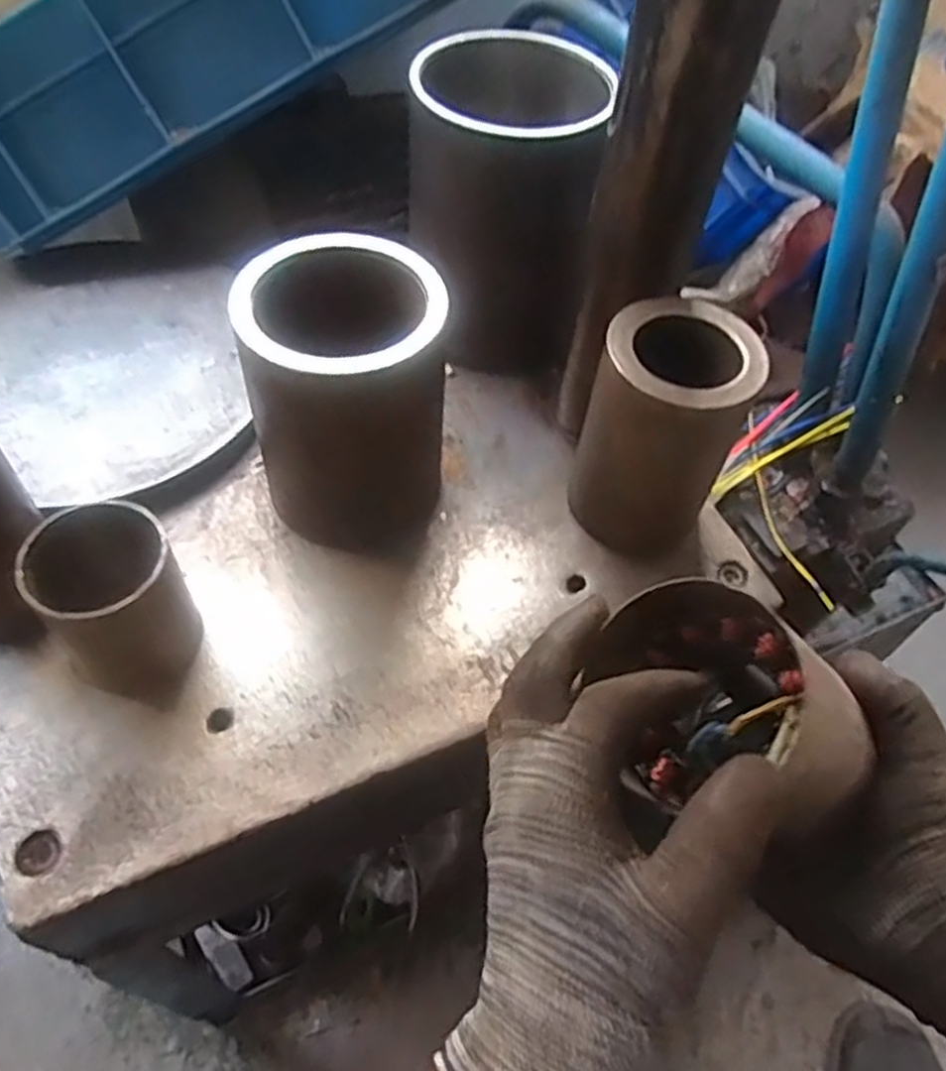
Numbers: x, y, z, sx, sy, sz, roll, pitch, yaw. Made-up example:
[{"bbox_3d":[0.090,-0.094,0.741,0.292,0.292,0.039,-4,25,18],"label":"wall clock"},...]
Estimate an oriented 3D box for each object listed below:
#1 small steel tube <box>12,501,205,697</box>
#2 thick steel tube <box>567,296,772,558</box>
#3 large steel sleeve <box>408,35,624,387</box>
[{"bbox_3d":[-0.191,0.034,0.426,0.070,0.086,0.064,2,54,-3],"label":"small steel tube"},{"bbox_3d":[0.114,-0.062,0.487,0.087,0.143,0.086,29,57,16],"label":"thick steel tube"},{"bbox_3d":[0.018,-0.225,0.559,0.117,0.182,0.115,9,54,2],"label":"large steel sleeve"}]

